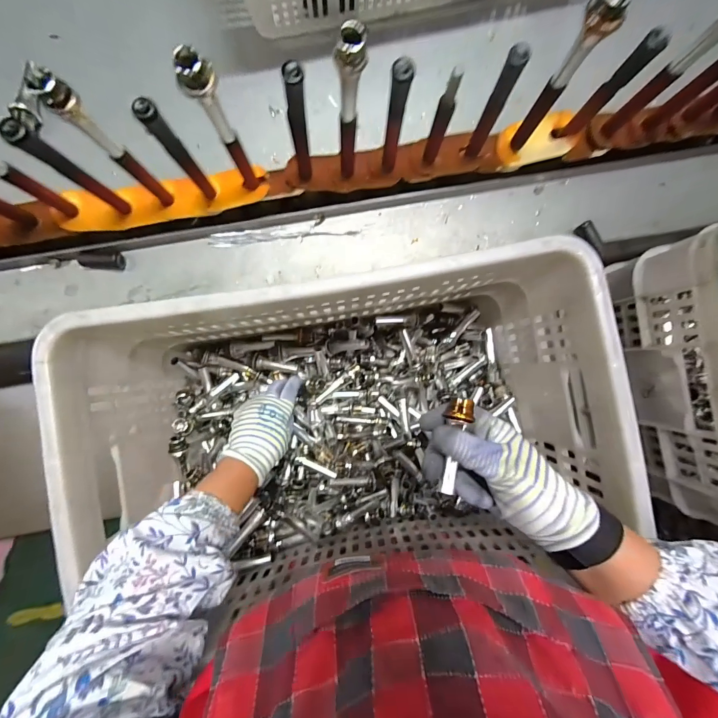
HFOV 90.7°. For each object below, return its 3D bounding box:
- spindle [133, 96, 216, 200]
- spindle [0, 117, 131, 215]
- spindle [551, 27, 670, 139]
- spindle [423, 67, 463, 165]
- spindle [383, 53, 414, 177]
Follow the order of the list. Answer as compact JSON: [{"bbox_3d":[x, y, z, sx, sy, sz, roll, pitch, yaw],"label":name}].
[{"bbox_3d":[-0.164,-0.188,0.332,0.017,0.138,0.014,-41,90,-2],"label":"spindle"},{"bbox_3d":[-0.263,-0.172,0.334,0.020,0.141,0.017,33,88,-1],"label":"spindle"},{"bbox_3d":[0.242,-0.265,0.355,0.022,0.141,0.016,44,88,-1],"label":"spindle"},{"bbox_3d":[0.081,-0.235,0.360,0.014,0.129,0.012,19,89,-1],"label":"spindle"},{"bbox_3d":[0.034,-0.226,0.345,0.016,0.138,0.014,4,89,-2],"label":"spindle"}]

